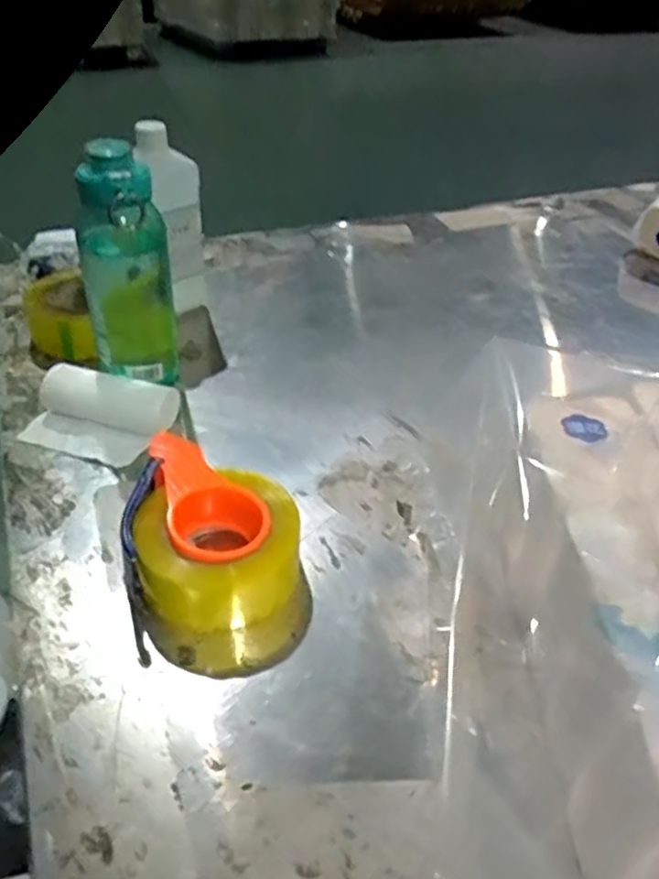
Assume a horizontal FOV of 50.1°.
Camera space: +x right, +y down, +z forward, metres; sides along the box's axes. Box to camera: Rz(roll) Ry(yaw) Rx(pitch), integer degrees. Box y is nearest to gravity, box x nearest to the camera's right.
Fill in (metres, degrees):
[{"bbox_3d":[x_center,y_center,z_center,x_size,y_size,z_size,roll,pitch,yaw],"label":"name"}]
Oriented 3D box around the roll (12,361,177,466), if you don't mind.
[{"bbox_3d":[-0.231,-0.029,0.705,0.140,0.045,0.098,14,40,13],"label":"roll"}]

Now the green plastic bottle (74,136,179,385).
[{"bbox_3d":[-0.197,-0.157,0.709,0.091,0.246,0.077,-1,38,-4],"label":"green plastic bottle"}]

